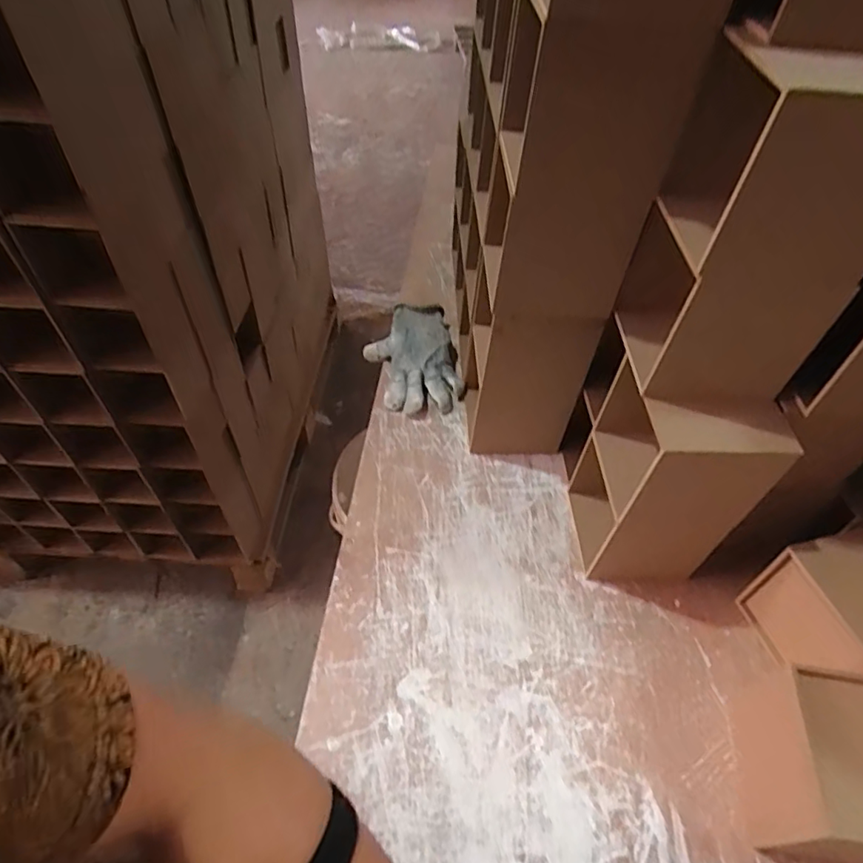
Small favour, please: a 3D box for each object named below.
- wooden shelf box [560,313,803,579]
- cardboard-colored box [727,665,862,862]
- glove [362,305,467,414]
[{"bbox_3d":[0.217,0.022,0.555,0.110,0.220,0.175,1,48,-1],"label":"wooden shelf box"},{"bbox_3d":[0.313,0.263,0.429,0.122,0.105,0.112,7,49,5],"label":"cardboard-colored box"},{"bbox_3d":[-0.024,-0.100,0.758,0.120,0.040,0.178,-8,49,-9],"label":"glove"}]

